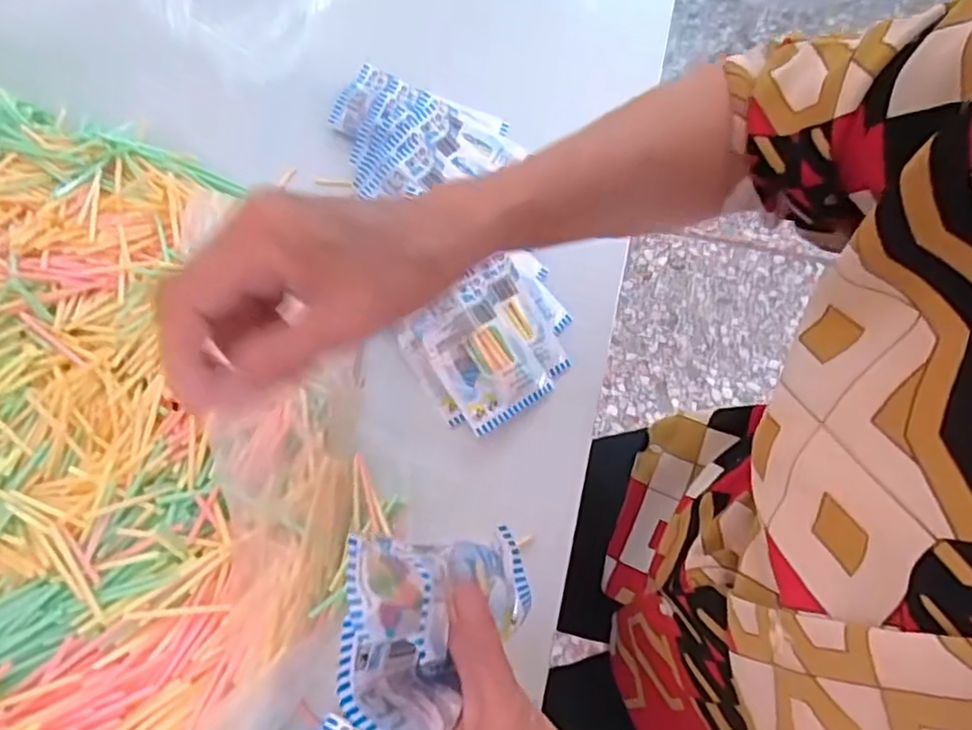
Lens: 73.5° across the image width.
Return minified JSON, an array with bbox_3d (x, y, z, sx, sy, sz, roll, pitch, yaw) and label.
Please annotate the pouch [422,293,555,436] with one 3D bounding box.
[{"bbox_3d":[-0.003,-0.002,0.439,0.061,0.012,0.085,-35,84,-7],"label":"pouch"}]

